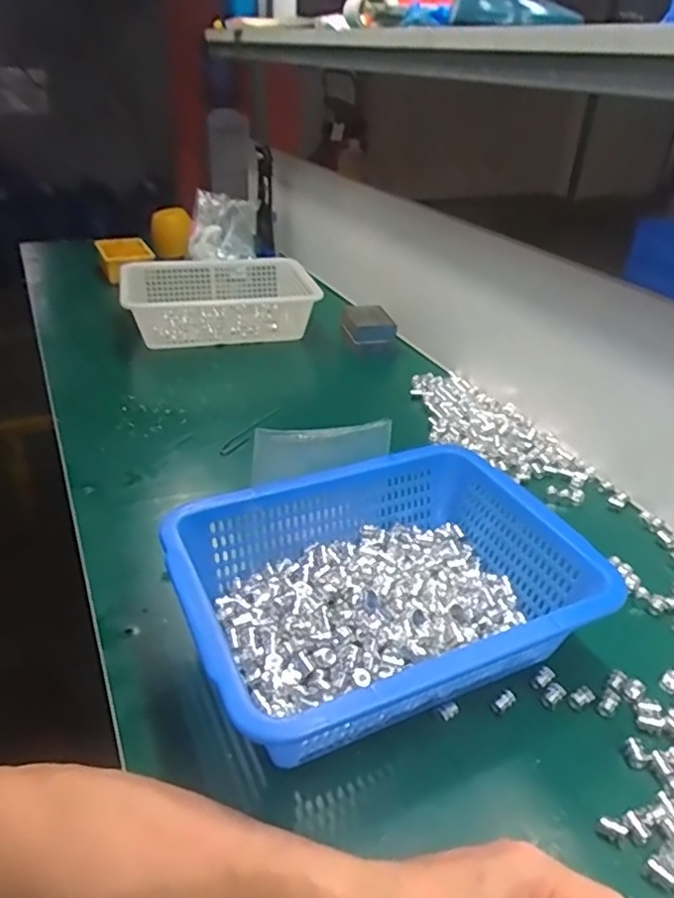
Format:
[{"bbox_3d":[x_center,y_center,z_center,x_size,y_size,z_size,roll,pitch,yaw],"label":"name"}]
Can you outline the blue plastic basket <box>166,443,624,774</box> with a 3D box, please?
[{"bbox_3d":[0.037,0.116,0.500,0.302,0.097,0.226,-12,35,-22],"label":"blue plastic basket"}]

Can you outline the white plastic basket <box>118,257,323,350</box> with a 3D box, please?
[{"bbox_3d":[-0.204,-0.258,1.085,0.308,0.079,0.230,-8,34,-16],"label":"white plastic basket"}]

